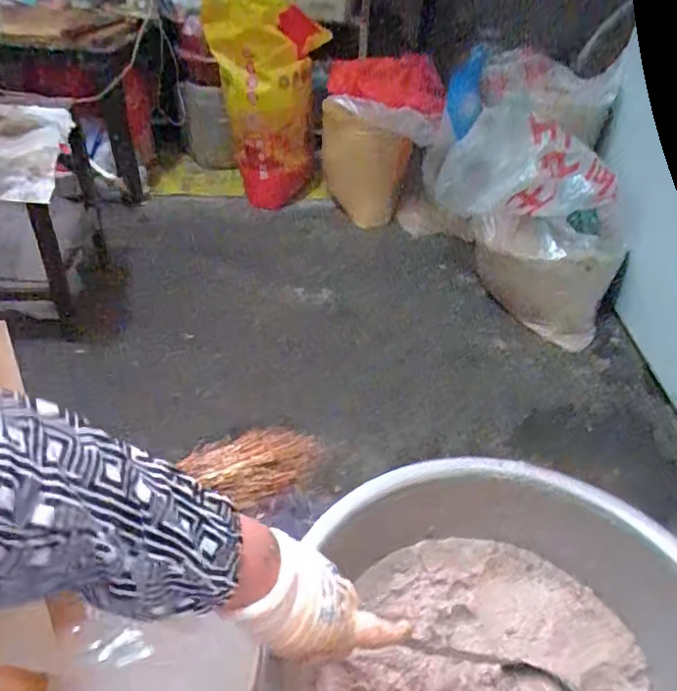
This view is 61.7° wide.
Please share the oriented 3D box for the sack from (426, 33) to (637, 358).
[{"bbox_3d":[0.466,-0.399,1.453,0.450,0.518,0.579,8,39,5],"label":"sack"}]

